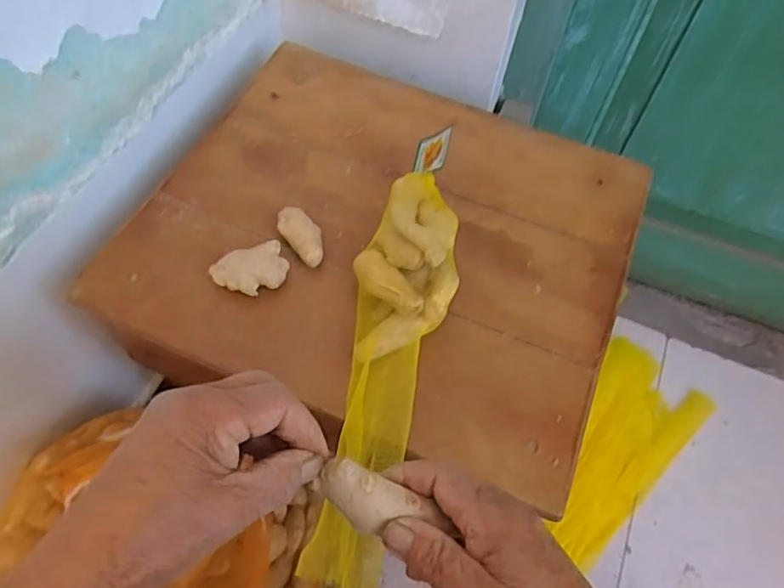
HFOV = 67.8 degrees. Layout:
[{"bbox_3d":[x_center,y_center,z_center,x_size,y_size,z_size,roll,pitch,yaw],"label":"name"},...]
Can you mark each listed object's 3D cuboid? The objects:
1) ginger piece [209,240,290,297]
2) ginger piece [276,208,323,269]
[{"bbox_3d":[-0.107,-0.016,0.450,0.055,0.028,0.035,-25,64,-17],"label":"ginger piece"},{"bbox_3d":[-0.073,-0.045,0.471,0.024,0.026,0.052,-37,68,-22],"label":"ginger piece"}]

